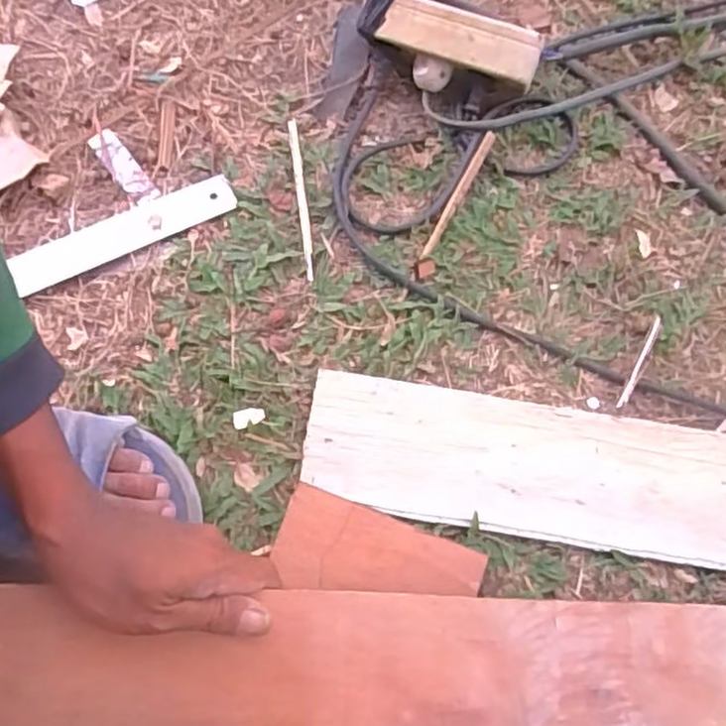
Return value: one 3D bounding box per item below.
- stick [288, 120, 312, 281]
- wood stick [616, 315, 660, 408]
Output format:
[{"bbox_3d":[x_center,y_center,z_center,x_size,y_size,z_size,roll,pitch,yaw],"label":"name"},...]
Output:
[{"bbox_3d":[-0.053,-0.143,0.580,0.008,0.006,0.153,-8,72,-3],"label":"stick"},{"bbox_3d":[0.219,-0.001,0.531,0.006,0.004,0.083,28,74,9],"label":"wood stick"}]

